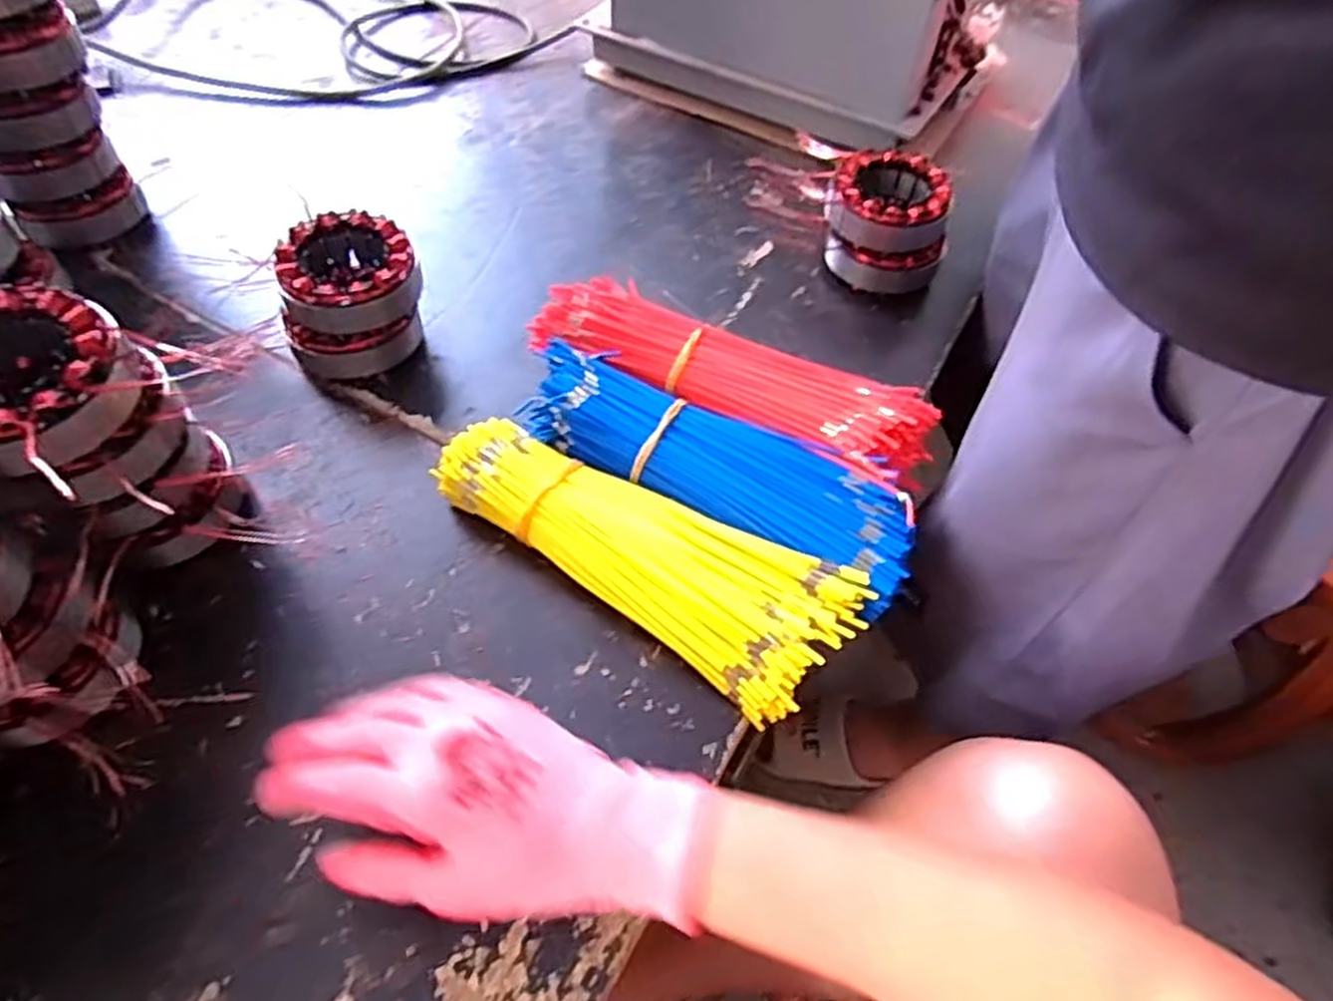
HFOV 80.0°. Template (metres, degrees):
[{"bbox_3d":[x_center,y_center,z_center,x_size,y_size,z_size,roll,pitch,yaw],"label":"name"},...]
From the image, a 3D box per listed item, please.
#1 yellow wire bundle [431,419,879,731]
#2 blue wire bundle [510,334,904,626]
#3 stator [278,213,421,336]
[{"bbox_3d":[-0.018,0.030,0.450,0.251,0.043,0.086,26,58,16],"label":"yellow wire bundle"},{"bbox_3d":[0.026,-0.020,0.481,0.254,0.050,0.081,26,58,16],"label":"blue wire bundle"},{"bbox_3d":[-0.208,-0.146,0.519,0.084,0.040,0.077,2,55,-2],"label":"stator"}]

